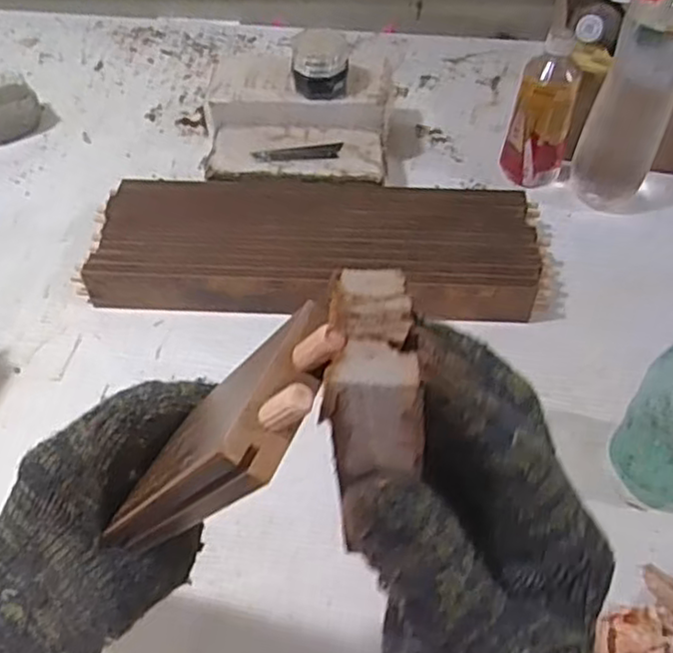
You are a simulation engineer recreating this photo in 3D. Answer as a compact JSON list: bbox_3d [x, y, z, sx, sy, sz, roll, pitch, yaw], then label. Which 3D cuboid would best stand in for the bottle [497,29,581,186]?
[{"bbox_3d":[0.245,-0.249,0.818,0.060,0.179,0.062,-17,53,-15],"label":"bottle"}]

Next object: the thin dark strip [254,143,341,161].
[{"bbox_3d":[-0.045,-0.205,0.810,0.104,0.006,0.032,-5,50,-4],"label":"thin dark strip"}]

